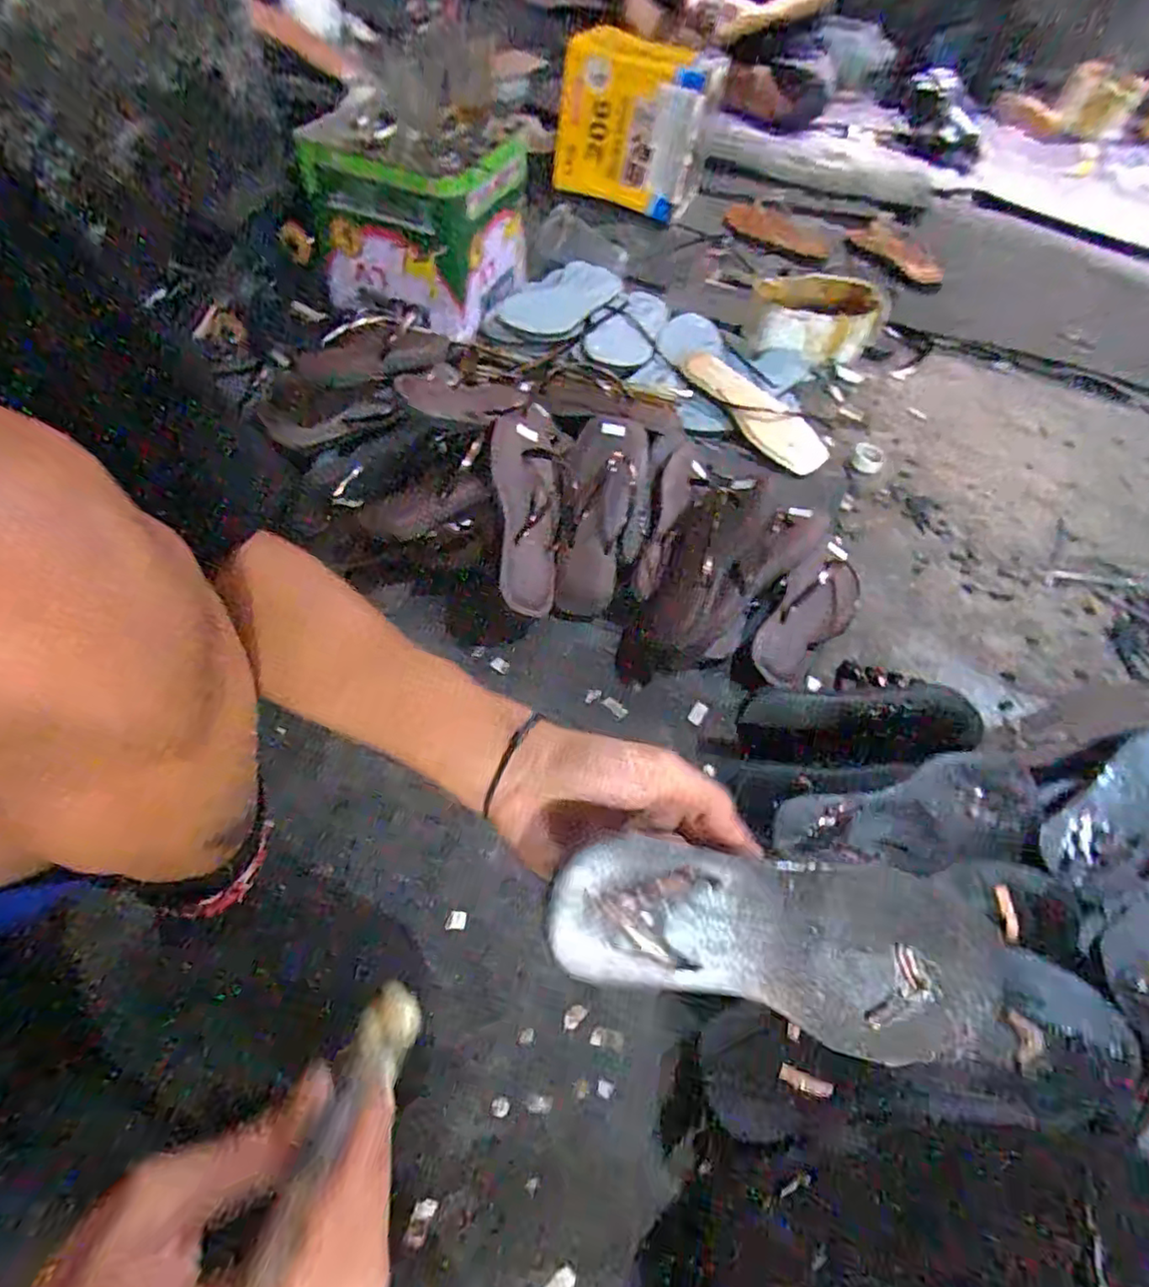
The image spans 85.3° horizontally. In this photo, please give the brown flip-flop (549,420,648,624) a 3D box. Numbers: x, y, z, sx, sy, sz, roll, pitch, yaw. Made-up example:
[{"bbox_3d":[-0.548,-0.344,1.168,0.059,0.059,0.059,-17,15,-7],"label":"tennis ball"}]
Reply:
[{"bbox_3d":[0.024,-0.143,0.685,0.079,0.055,0.244,13,78,6],"label":"brown flip-flop"}]

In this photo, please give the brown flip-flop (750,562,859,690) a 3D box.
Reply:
[{"bbox_3d":[0.249,-0.027,0.671,0.077,0.021,0.173,44,70,-2],"label":"brown flip-flop"}]

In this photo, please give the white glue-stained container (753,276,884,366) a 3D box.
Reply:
[{"bbox_3d":[0.389,-0.513,0.994,0.207,0.096,0.134,11,54,6],"label":"white glue-stained container"}]

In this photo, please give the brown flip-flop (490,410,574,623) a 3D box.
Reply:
[{"bbox_3d":[-0.050,-0.152,0.664,0.076,0.044,0.246,0,81,-4],"label":"brown flip-flop"}]

